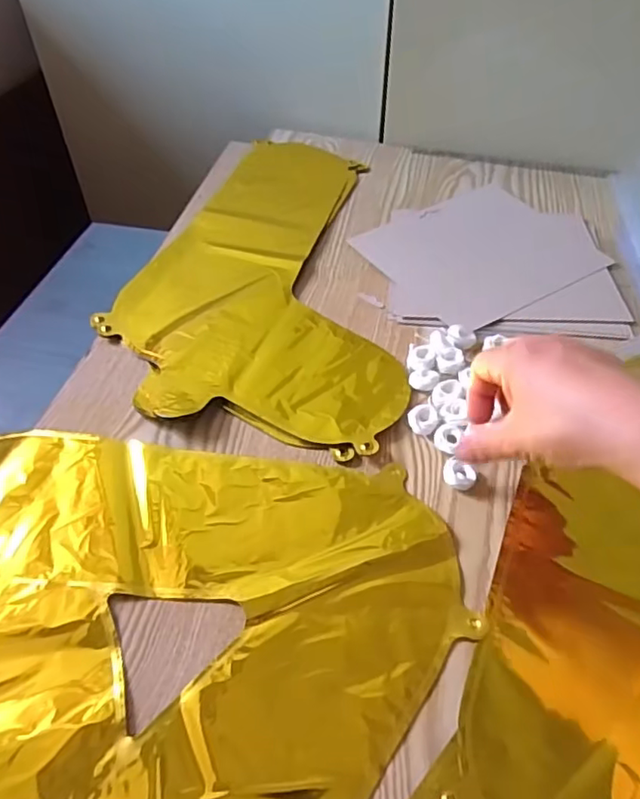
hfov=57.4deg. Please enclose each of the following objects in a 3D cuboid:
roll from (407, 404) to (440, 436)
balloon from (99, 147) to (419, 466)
[{"bbox_3d":[0.072,0.013,0.403,0.020,0.007,0.021,1,48,-1],"label":"roll"},{"bbox_3d":[-0.038,-0.132,0.535,0.233,0.009,0.414,7,48,5],"label":"balloon"}]

